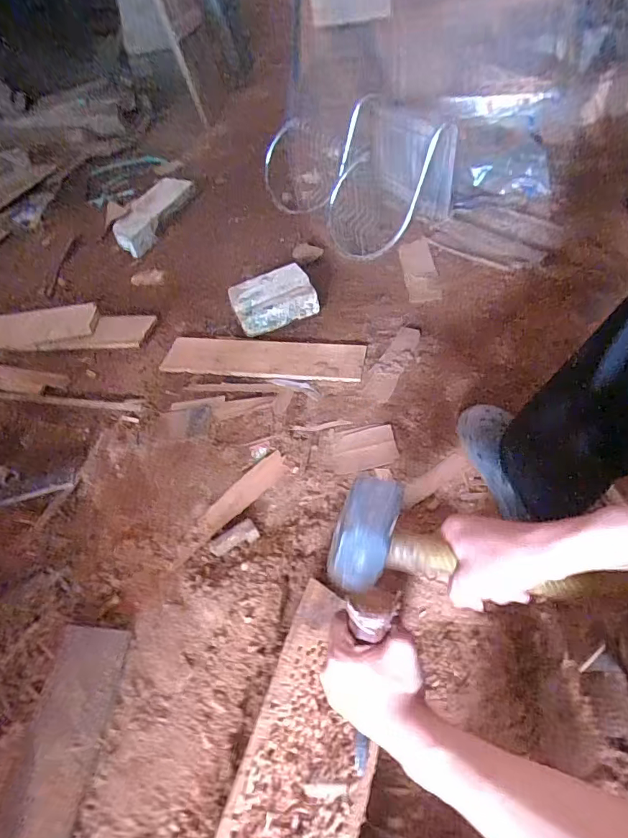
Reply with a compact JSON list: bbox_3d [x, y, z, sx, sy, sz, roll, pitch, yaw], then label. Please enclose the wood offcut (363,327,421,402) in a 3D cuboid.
[{"bbox_3d":[0.156,-0.113,0.909,0.052,0.009,0.209,18,54,21],"label":"wood offcut"}]

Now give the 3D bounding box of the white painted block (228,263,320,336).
[{"bbox_3d":[-0.091,-0.261,1.028,0.171,0.067,0.128,-19,50,-10],"label":"white painted block"}]

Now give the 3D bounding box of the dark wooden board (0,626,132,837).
[{"bbox_3d":[-0.284,0.397,0.496,0.086,0.012,0.335,0,49,7],"label":"dark wooden board"}]

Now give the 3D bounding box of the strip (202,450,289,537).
[{"bbox_3d":[-0.111,0.116,0.763,0.172,0.005,0.049,-39,56,-24],"label":"strip"}]

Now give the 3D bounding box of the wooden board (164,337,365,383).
[{"bbox_3d":[-0.102,-0.129,0.955,0.403,0.012,0.115,6,50,12],"label":"wooden board"}]

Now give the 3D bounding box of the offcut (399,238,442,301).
[{"bbox_3d":[0.245,-0.352,1.095,0.076,0.005,0.244,-2,49,5],"label":"offcut"}]

